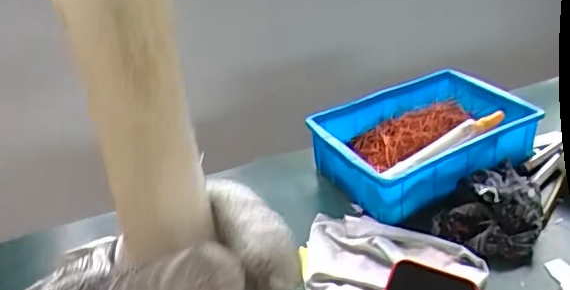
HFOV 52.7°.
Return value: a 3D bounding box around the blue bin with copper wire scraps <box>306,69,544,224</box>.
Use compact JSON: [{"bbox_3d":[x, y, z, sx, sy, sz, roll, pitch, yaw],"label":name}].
[{"bbox_3d":[0.202,-0.010,0.857,0.286,0.081,0.203,-21,34,-22],"label":"blue bin with copper wire scraps"}]

